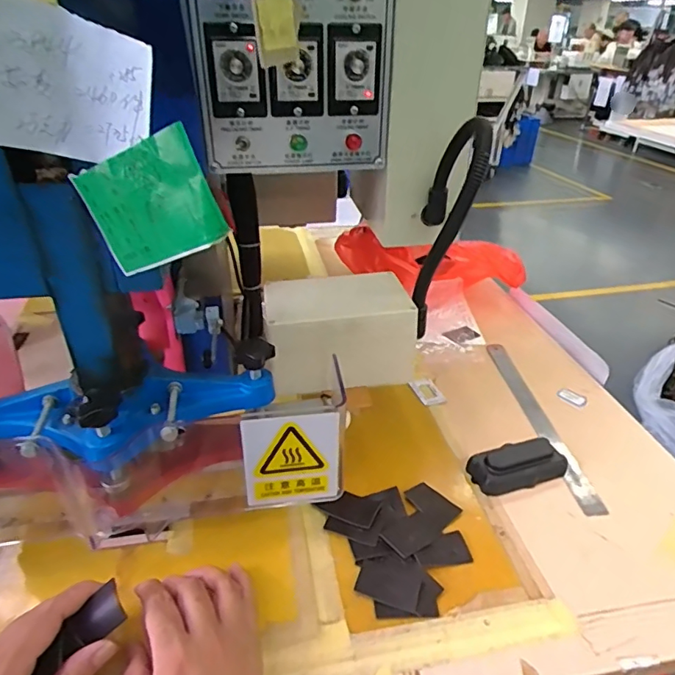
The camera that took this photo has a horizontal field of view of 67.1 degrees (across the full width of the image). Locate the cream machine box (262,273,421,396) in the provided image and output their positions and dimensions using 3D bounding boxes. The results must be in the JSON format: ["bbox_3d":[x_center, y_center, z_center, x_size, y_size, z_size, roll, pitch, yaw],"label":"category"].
[{"bbox_3d":[-0.003,-0.009,0.564,0.166,0.092,0.109,-5,32,-11],"label":"cream machine box"}]

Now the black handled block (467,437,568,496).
[{"bbox_3d":[0.201,0.142,0.566,0.106,0.023,0.046,-10,33,-18],"label":"black handled block"}]

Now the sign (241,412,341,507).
[{"bbox_3d":[-0.037,0.105,0.431,0.081,0.093,0.006,-7,32,-13],"label":"sign"}]

